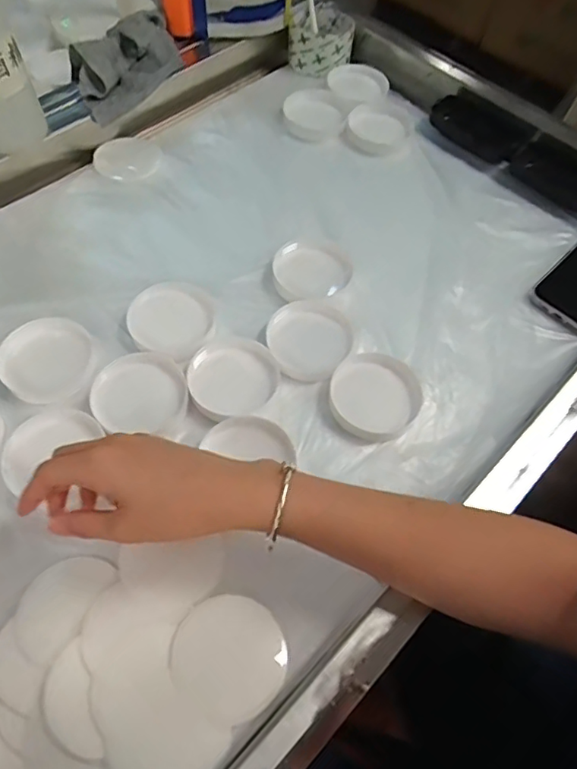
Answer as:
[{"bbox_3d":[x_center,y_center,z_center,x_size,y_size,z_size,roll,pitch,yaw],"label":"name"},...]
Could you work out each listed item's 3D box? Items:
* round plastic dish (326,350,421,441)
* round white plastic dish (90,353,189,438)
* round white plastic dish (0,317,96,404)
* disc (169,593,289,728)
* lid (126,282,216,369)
[{"bbox_3d":[0.074,0.007,0.468,0.073,0.012,0.081,33,64,15],"label":"round plastic dish"},{"bbox_3d":[-0.123,0.006,0.458,0.074,0.022,0.067,-2,61,-5],"label":"round white plastic dish"},{"bbox_3d":[-0.207,-0.022,0.468,0.075,0.014,0.074,1,60,-3],"label":"round white plastic dish"},{"bbox_3d":[-0.039,0.181,0.366,0.075,0.010,0.070,1,60,-3],"label":"disc"},{"bbox_3d":[-0.102,-0.060,0.487,0.071,0.011,0.075,1,60,-3],"label":"lid"}]

